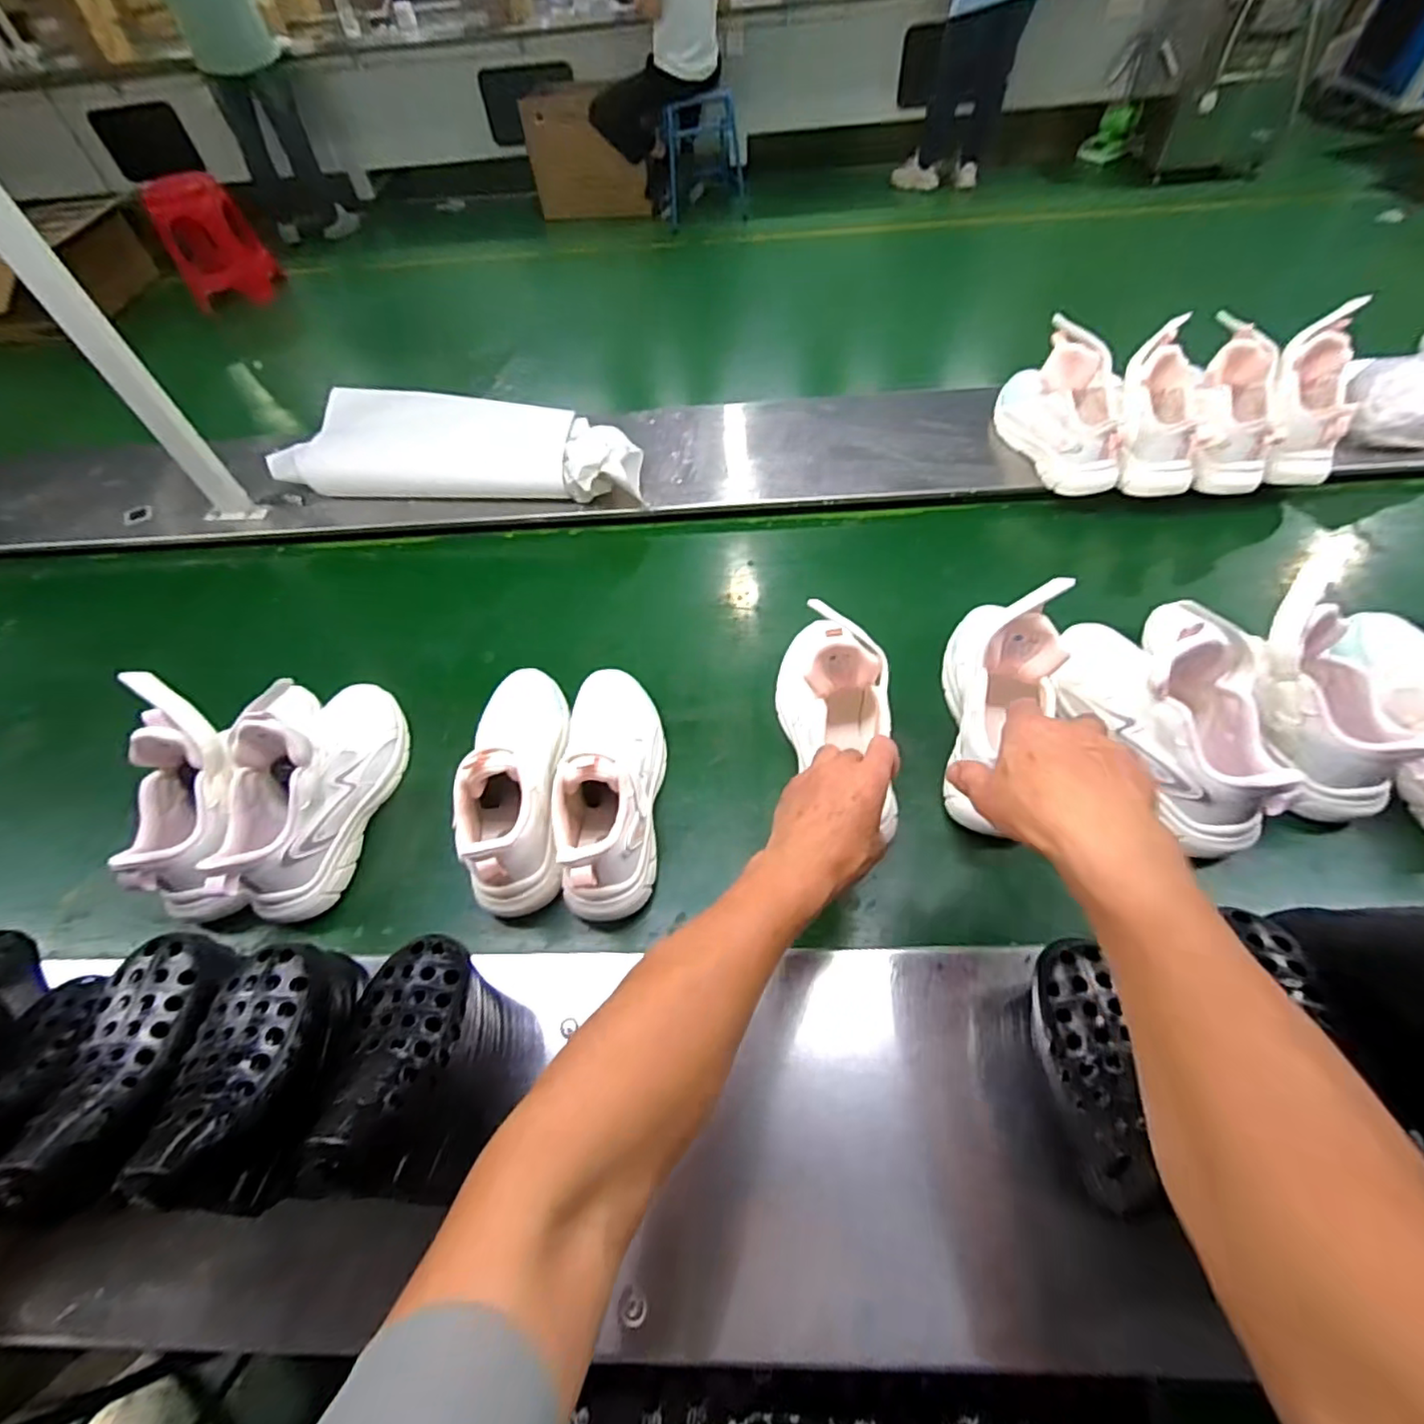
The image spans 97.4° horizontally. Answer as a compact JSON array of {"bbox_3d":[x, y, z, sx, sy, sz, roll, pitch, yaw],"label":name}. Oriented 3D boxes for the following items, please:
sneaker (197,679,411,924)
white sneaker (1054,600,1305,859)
[{"bbox_3d":[-0.372,0.059,0.576,0.091,0.142,0.230,-3,54,3],"label":"sneaker"},{"bbox_3d":[0.401,-0.008,0.548,0.098,0.132,0.239,-19,55,-9],"label":"white sneaker"}]

